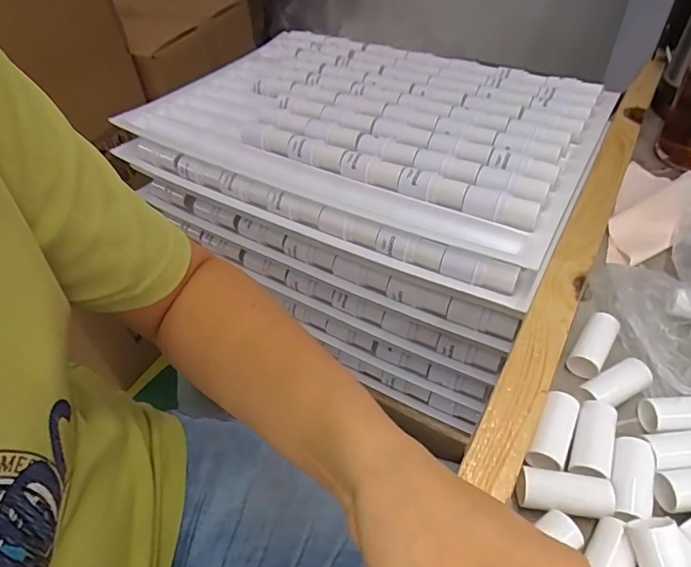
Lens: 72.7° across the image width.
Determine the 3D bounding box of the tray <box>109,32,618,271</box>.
[{"bbox_3d":[0.014,-0.174,0.506,0.454,0.050,0.298,22,51,23],"label":"tray"}]

